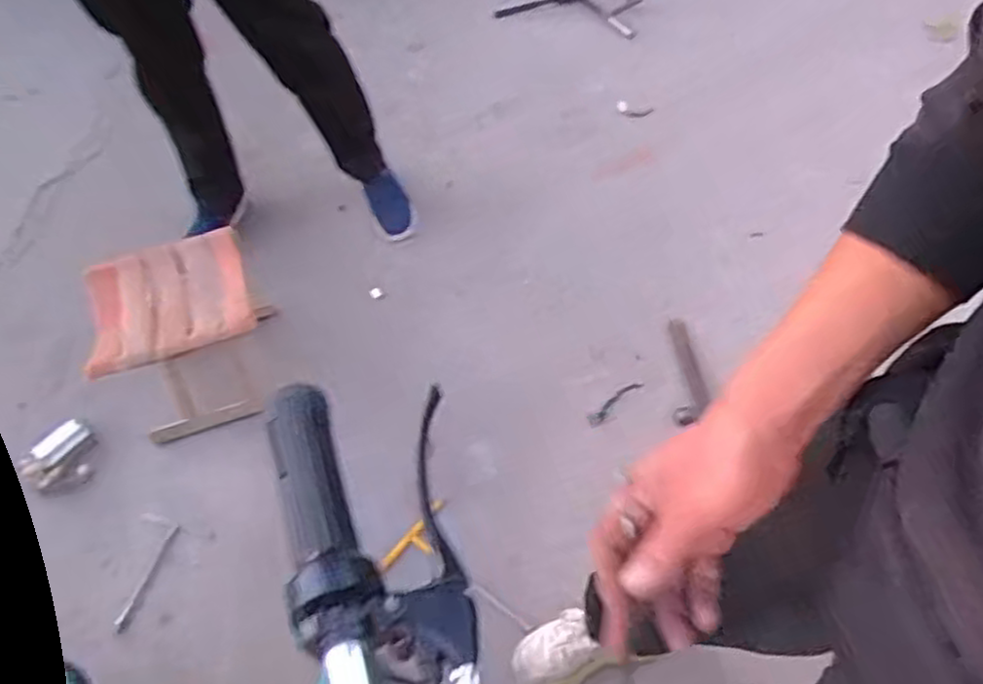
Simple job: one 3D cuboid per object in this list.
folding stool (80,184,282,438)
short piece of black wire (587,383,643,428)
[{"bbox_3d":[-0.560,-0.029,1.360,0.283,0.259,0.275,-16,58,-8],"label":"folding stool"},{"bbox_3d":[0.243,0.119,1.435,0.129,0.009,0.027,-40,63,-5],"label":"short piece of black wire"}]

